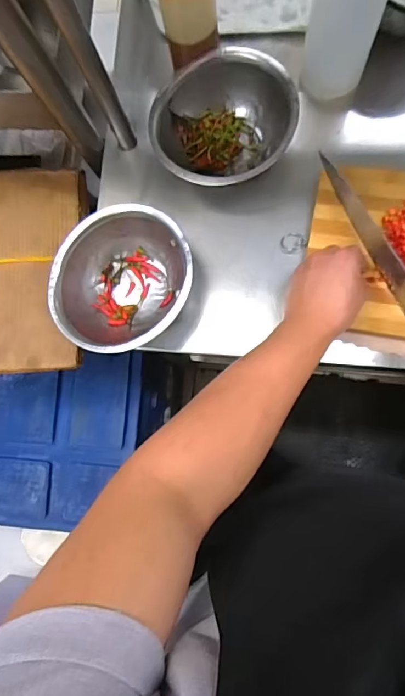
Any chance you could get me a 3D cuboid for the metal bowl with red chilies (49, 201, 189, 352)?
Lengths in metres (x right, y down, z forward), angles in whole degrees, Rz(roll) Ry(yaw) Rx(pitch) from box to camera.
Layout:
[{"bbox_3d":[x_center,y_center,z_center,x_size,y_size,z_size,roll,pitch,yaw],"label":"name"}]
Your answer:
[{"bbox_3d":[-0.094,-0.080,0.549,0.170,0.102,0.163,-1,84,7],"label":"metal bowl with red chilies"}]

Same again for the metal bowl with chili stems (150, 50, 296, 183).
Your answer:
[{"bbox_3d":[0.029,-0.265,0.548,0.164,0.100,0.149,-27,82,3],"label":"metal bowl with chili stems"}]

